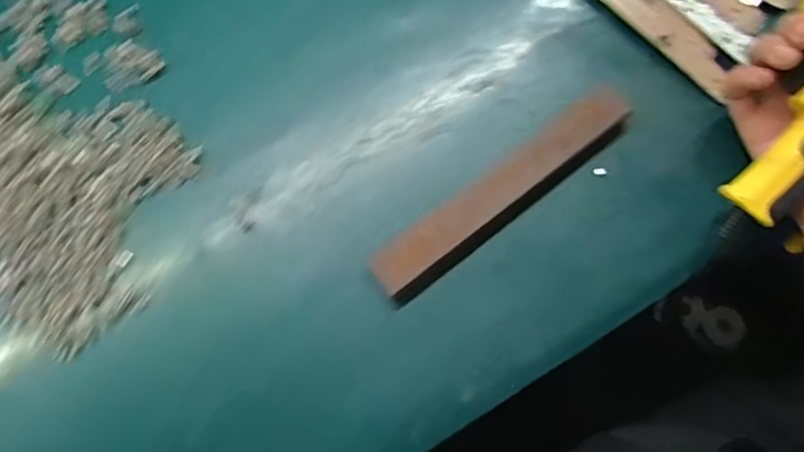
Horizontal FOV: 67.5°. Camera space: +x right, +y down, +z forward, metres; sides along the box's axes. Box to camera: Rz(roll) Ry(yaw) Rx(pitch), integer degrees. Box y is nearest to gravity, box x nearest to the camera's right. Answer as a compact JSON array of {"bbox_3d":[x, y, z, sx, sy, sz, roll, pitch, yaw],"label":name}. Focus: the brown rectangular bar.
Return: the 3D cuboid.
[{"bbox_3d":[0.066,-0.024,0.388,0.197,0.018,0.033,-38,79,-8],"label":"brown rectangular bar"}]

